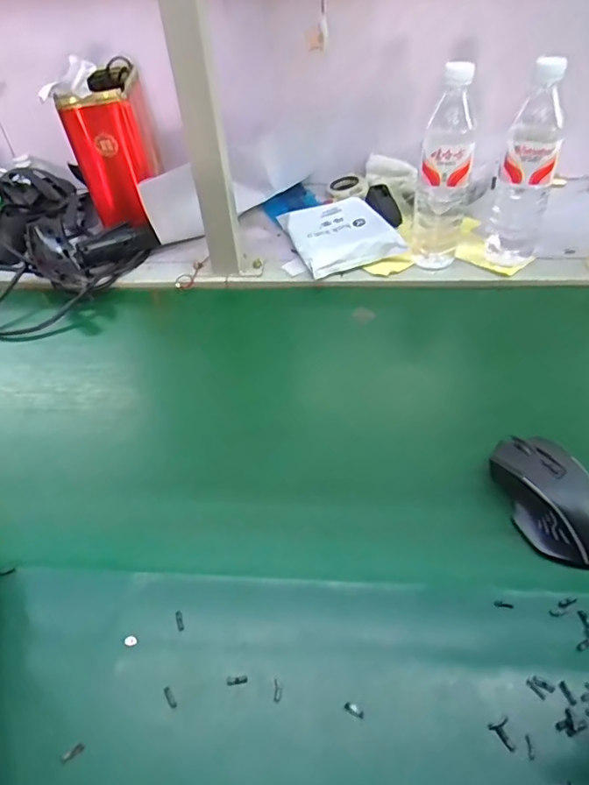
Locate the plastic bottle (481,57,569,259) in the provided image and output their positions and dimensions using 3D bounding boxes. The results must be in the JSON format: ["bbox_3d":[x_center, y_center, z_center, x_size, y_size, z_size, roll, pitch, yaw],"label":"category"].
[{"bbox_3d":[0.279,-0.262,0.625,0.063,0.235,0.067,14,49,17],"label":"plastic bottle"}]

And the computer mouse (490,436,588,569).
[{"bbox_3d":[0.213,0.083,0.430,0.077,0.038,0.116,-24,49,-17],"label":"computer mouse"}]

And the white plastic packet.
[{"bbox_3d":[0.060,-0.226,0.734,0.128,0.034,0.160,-16,47,-10],"label":"white plastic packet"}]

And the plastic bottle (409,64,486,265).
[{"bbox_3d":[0.183,-0.258,0.623,0.072,0.203,0.065,6,48,11],"label":"plastic bottle"}]

